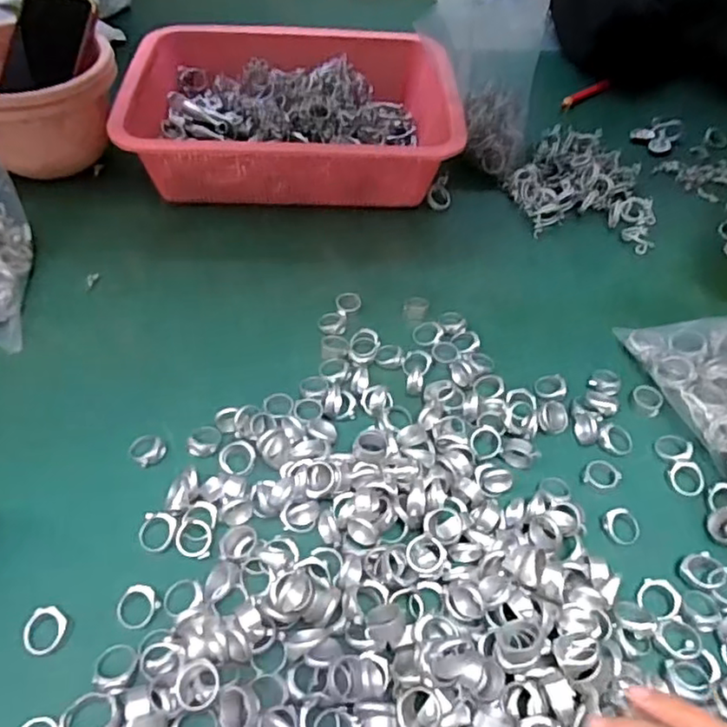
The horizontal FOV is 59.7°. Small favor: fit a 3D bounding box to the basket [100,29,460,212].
[{"bbox_3d":[-0.066,-0.247,0.626,0.300,0.086,0.220,-1,49,-5],"label":"basket"}]

